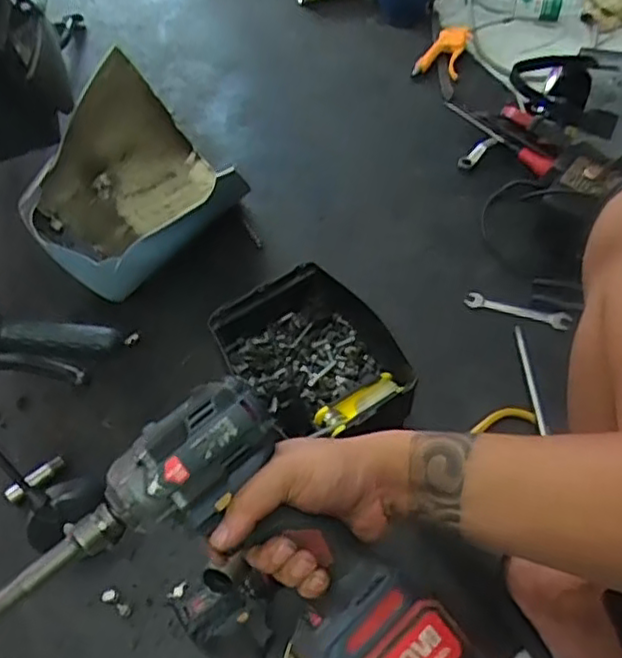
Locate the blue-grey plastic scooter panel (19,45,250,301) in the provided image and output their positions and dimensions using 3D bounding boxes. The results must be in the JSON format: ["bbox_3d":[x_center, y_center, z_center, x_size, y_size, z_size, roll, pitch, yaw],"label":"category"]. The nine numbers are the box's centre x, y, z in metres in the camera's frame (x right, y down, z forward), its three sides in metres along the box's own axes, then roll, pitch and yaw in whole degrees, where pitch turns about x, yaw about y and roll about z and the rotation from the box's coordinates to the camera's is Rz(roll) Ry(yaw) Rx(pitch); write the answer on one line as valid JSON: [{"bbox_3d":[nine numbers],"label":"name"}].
[{"bbox_3d":[-0.265,-0.210,0.960,0.288,0.238,0.254,-24,58,-13],"label":"blue-grey plastic scooter panel"}]

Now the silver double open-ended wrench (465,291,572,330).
[{"bbox_3d":[0.301,-0.030,0.967,0.148,0.009,0.025,13,58,12],"label":"silver double open-ended wrench"}]

